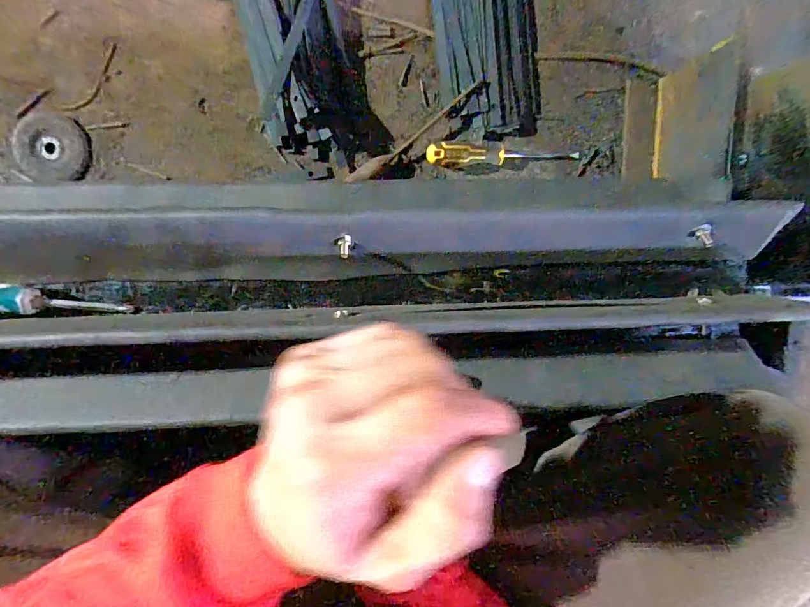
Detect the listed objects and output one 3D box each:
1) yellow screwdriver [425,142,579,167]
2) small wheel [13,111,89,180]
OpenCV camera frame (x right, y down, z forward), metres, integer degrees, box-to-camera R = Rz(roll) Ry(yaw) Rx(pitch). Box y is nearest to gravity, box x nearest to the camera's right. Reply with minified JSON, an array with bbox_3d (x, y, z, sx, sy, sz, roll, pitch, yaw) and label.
[{"bbox_3d":[0.140,-0.208,0.596,0.218,0.029,0.026,-2,97,-3],"label":"yellow screwdriver"},{"bbox_3d":[-0.473,-0.210,0.571,0.094,0.012,0.086,0,96,-3],"label":"small wheel"}]

